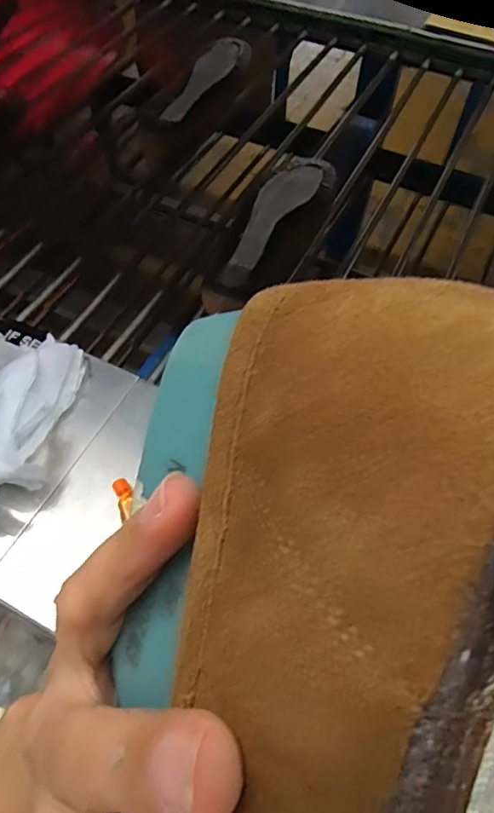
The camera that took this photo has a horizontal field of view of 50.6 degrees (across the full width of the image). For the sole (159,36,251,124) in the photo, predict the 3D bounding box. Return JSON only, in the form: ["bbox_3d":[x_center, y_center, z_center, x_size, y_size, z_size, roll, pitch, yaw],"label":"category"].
[{"bbox_3d":[-0.059,-0.519,0.825,0.061,0.028,0.234,18,59,10],"label":"sole"}]

